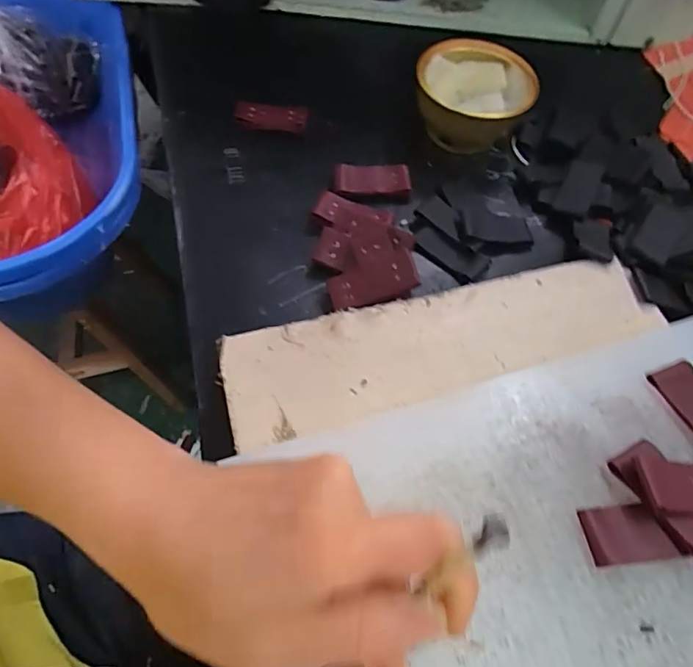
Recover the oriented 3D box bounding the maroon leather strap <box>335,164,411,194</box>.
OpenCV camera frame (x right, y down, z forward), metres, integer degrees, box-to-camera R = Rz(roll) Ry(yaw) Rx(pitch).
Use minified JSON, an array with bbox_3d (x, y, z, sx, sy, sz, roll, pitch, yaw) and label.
[{"bbox_3d":[0.022,-0.127,0.413,0.062,0.008,0.028,2,59,-1],"label":"maroon leather strap"}]

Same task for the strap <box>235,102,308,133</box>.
[{"bbox_3d":[-0.066,-0.192,0.443,0.062,0.013,0.025,10,59,4],"label":"strap"}]

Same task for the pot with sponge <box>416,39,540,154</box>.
[{"bbox_3d":[0.108,-0.204,0.435,0.095,0.050,0.097,1,59,-2],"label":"pot with sponge"}]

